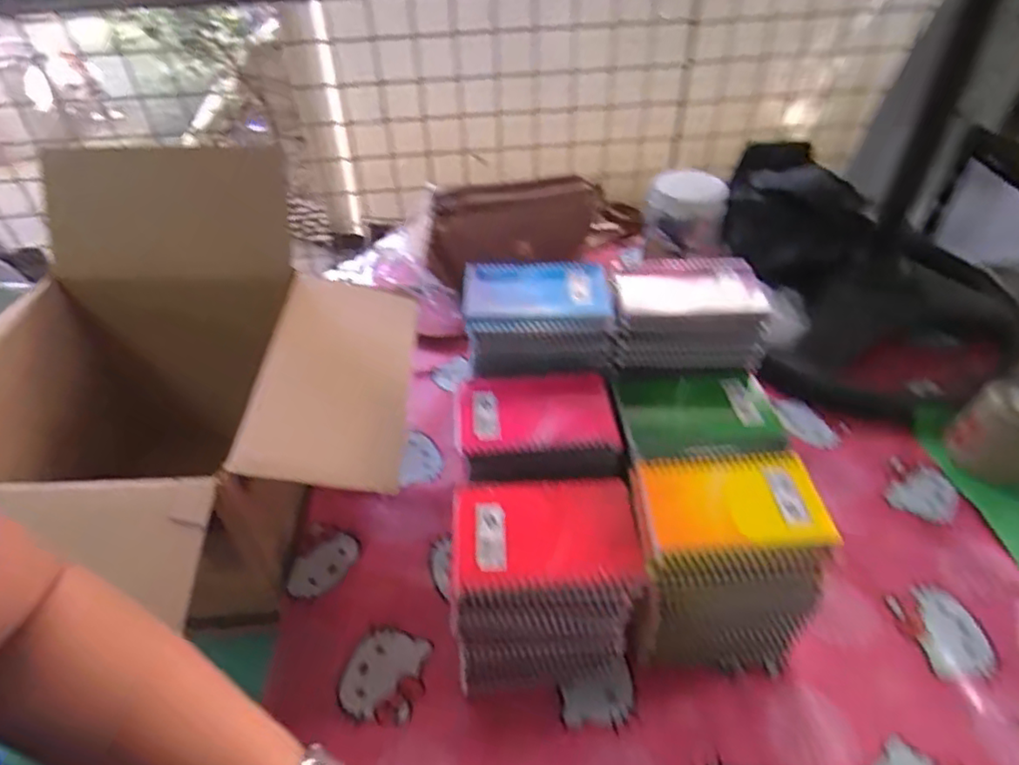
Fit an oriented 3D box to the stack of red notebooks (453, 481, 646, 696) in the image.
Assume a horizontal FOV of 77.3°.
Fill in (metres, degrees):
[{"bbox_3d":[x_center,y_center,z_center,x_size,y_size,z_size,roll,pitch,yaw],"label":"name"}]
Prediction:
[{"bbox_3d":[0.022,0.170,0.525,0.146,0.161,0.100,-5,43,-2],"label":"stack of red notebooks"}]

